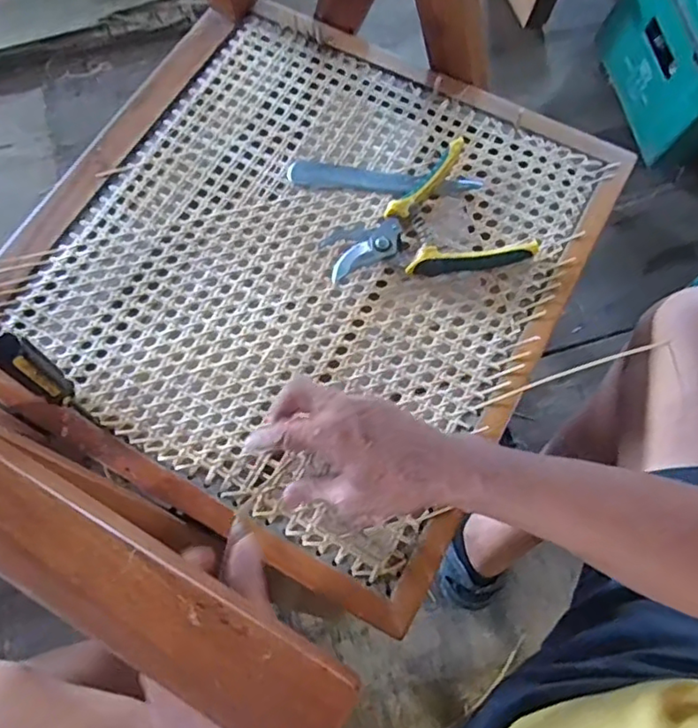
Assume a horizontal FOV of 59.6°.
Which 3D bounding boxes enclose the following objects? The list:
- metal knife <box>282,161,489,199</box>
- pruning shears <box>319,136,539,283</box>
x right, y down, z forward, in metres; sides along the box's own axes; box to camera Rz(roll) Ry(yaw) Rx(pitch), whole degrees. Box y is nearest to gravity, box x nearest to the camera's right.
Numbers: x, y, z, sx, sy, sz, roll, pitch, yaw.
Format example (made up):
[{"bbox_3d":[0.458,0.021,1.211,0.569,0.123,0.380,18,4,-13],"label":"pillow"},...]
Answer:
[{"bbox_3d":[0.034,-0.180,0.603,0.188,0.008,0.030,7,70,2],"label":"metal knife"},{"bbox_3d":[0.066,-0.125,0.573,0.175,0.021,0.134,-25,72,-9],"label":"pruning shears"}]

